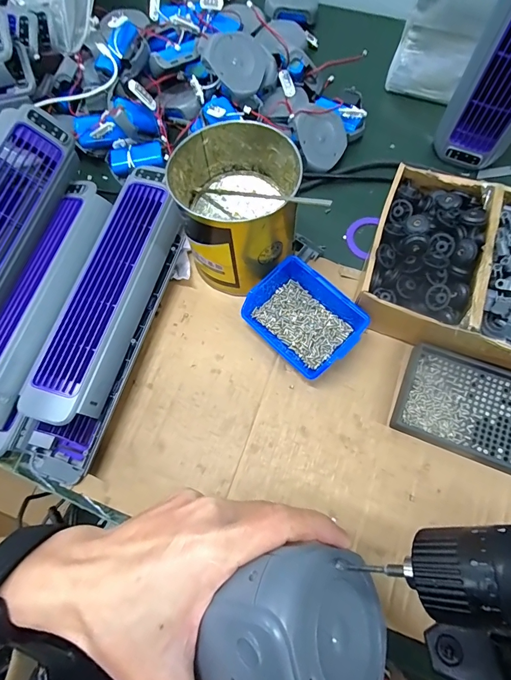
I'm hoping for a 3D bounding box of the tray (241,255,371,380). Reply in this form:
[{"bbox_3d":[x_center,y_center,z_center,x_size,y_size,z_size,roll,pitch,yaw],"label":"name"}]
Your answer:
[{"bbox_3d":[0.051,-0.022,0.383,0.086,0.048,0.110,-43,74,-11],"label":"tray"}]

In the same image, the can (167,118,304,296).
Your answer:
[{"bbox_3d":[-0.018,-0.133,0.388,0.120,0.122,0.130,-1,71,2],"label":"can"}]

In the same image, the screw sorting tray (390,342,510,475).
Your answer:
[{"bbox_3d":[0.215,0.070,0.362,0.138,0.023,0.095,21,73,10],"label":"screw sorting tray"}]

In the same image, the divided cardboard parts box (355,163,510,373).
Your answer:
[{"bbox_3d":[0.221,-0.072,0.374,0.203,0.083,0.169,21,73,10],"label":"divided cardboard parts box"}]

